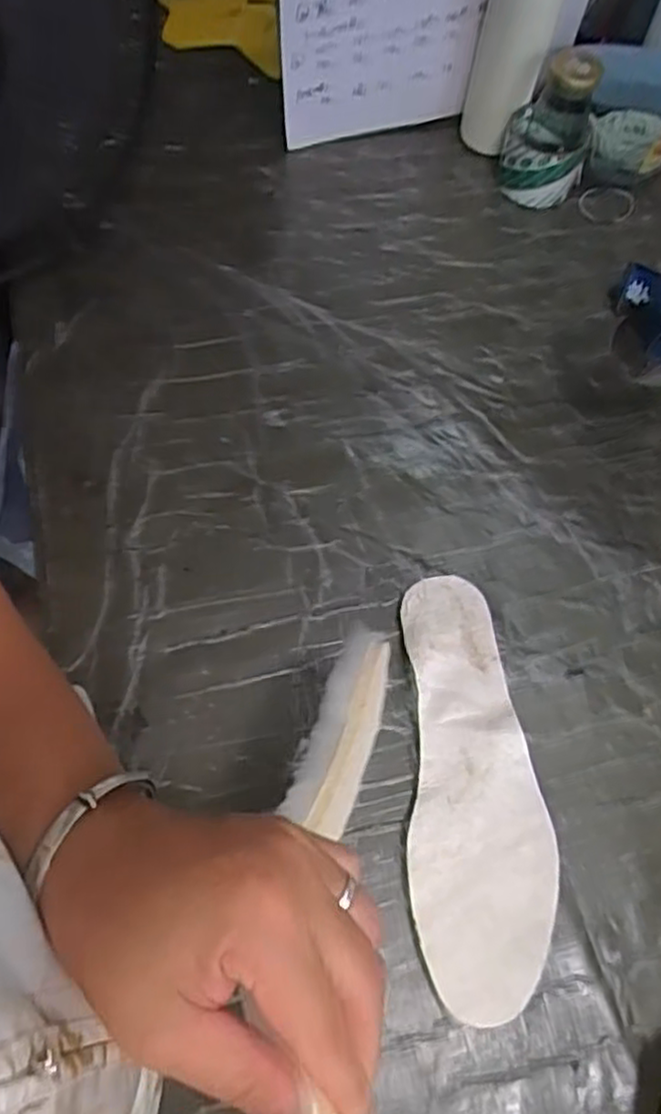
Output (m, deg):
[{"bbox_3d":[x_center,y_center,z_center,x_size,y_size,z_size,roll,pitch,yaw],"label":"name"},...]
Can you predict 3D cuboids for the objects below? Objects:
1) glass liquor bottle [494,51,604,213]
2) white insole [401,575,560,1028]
[{"bbox_3d":[0.218,-0.422,0.715,0.081,0.126,0.070,19,65,6],"label":"glass liquor bottle"},{"bbox_3d":[0.098,0.148,0.496,0.090,0.006,0.282,-1,64,1],"label":"white insole"}]

